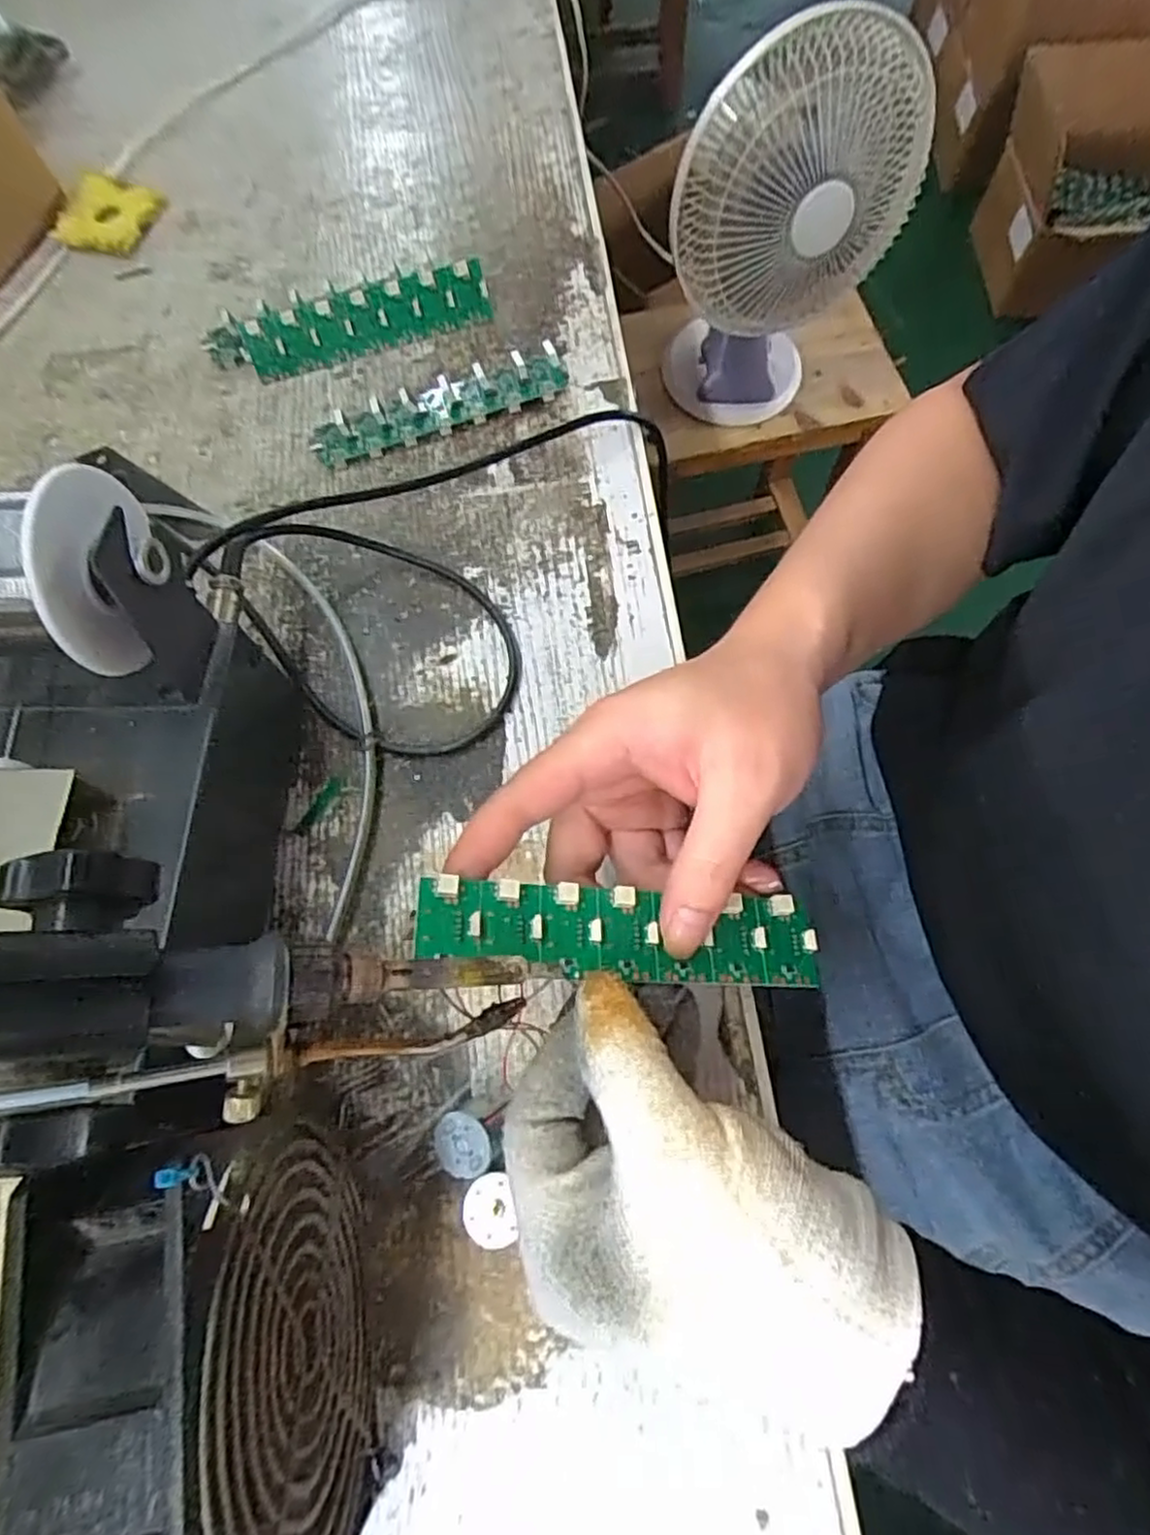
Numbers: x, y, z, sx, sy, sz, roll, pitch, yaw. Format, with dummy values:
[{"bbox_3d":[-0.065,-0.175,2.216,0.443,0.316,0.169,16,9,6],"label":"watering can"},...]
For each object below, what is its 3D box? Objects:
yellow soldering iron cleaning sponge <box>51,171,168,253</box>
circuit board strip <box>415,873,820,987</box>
[{"bbox_3d":[-0.301,-0.358,0.464,0.061,0.013,0.054,16,71,8],"label":"yellow soldering iron cleaning sponge"},{"bbox_3d":[0.018,0.055,0.239,0.136,0.005,0.030,8,70,-12],"label":"circuit board strip"}]

